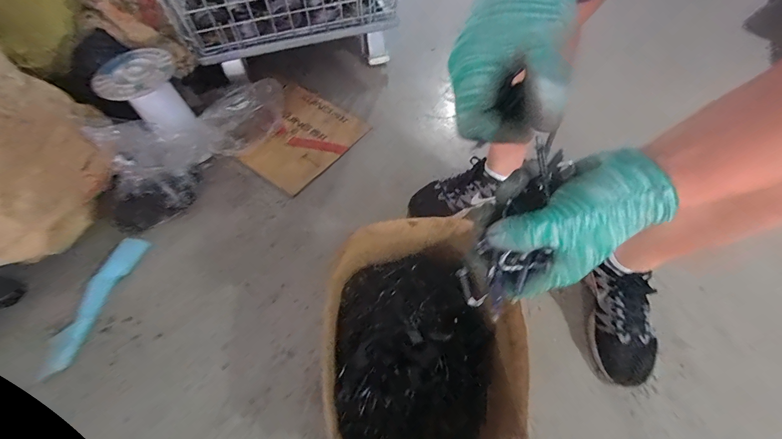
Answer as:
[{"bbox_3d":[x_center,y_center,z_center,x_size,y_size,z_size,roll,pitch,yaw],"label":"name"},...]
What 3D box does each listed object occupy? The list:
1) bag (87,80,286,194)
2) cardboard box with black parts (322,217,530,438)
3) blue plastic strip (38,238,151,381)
[{"bbox_3d":[-0.449,-0.242,0.878,0.144,0.174,0.469,32,62,20],"label":"bag"},{"bbox_3d":[0.030,0.196,0.580,0.271,0.181,0.332,-12,57,-8],"label":"cardboard box with black parts"},{"bbox_3d":[-0.603,0.164,0.707,0.064,0.015,0.286,8,57,6],"label":"blue plastic strip"}]

